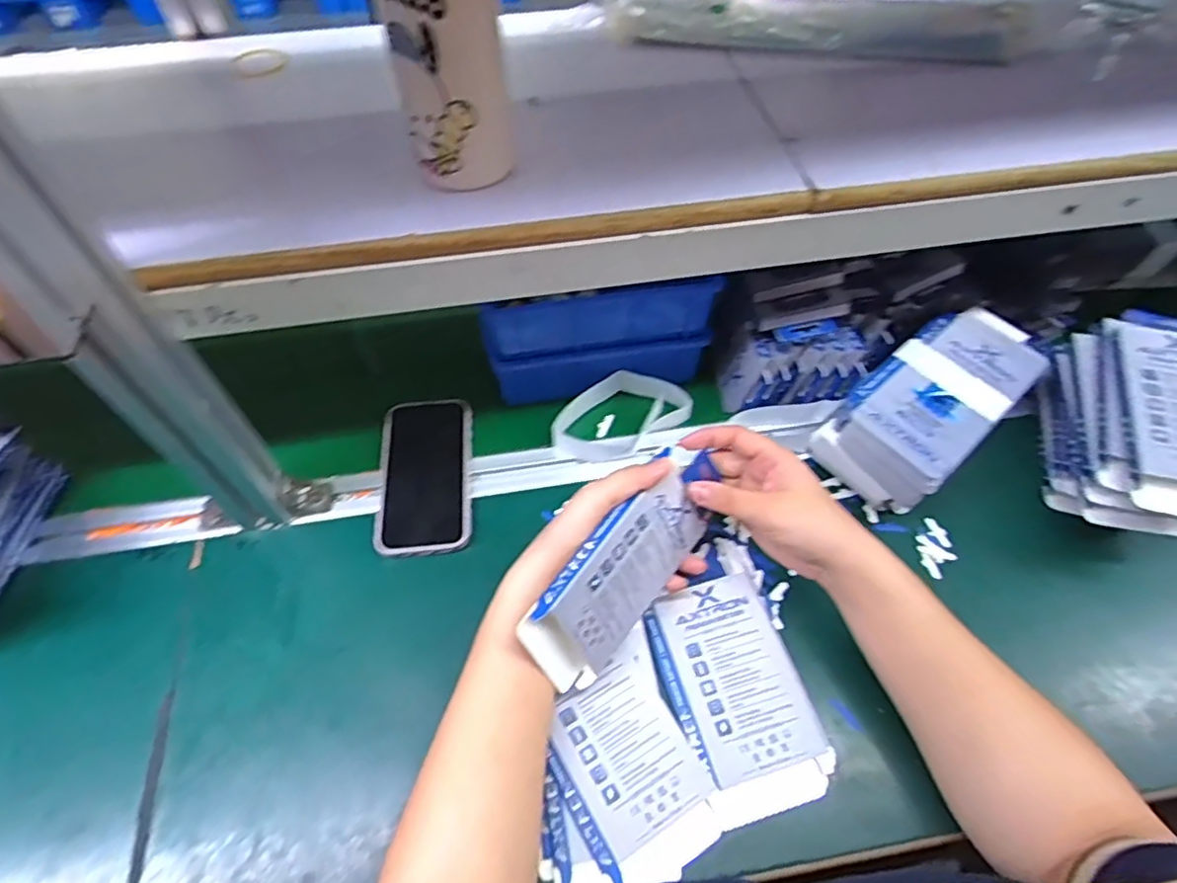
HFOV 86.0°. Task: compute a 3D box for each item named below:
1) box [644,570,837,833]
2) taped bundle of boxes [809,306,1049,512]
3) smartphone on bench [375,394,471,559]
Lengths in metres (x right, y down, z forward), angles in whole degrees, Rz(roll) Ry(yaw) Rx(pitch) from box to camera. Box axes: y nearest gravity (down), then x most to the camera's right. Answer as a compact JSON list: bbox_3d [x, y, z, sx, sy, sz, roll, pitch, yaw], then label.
[{"bbox_3d":[0.104,0.174,0.446,0.094,0.010,0.153,-15,56,-10],"label":"box"},{"bbox_3d":[0.292,-0.030,0.536,0.194,0.069,0.096,-35,63,-19],"label":"taped bundle of boxes"},{"bbox_3d":[-0.141,0.028,0.546,0.078,0.006,0.151,-6,57,-3],"label":"smartphone on bench"}]

